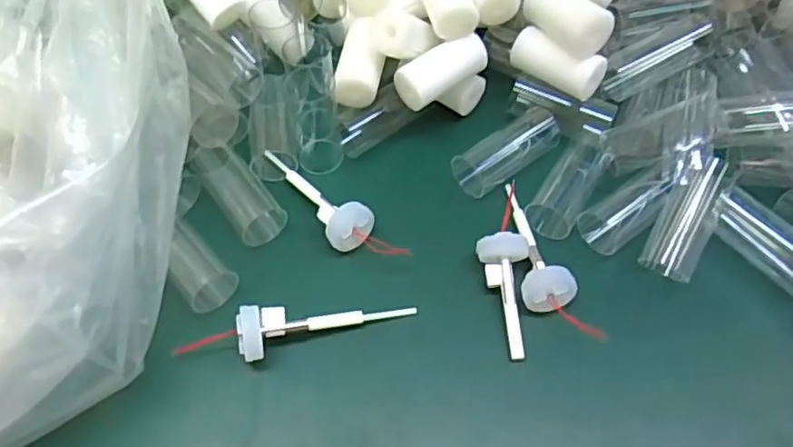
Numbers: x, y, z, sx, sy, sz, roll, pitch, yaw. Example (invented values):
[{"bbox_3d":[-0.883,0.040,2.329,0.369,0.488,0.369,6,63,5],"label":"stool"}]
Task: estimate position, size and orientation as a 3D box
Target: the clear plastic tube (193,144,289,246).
[{"bbox_3d":[-0.069,-0.014,0.278,0.020,0.015,0.048,-32,63,-19],"label":"clear plastic tube"}]

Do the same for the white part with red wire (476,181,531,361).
[{"bbox_3d":[0.043,0.015,0.261,0.020,0.012,0.078,6,57,4],"label":"white part with red wire"}]

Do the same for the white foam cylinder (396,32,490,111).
[{"bbox_3d":[0.021,-0.069,0.289,0.042,0.017,0.018,-33,63,-20],"label":"white foam cylinder"}]

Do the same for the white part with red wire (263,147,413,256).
[{"bbox_3d":[-0.030,-0.008,0.276,0.020,0.015,0.082,-36,64,-21],"label":"white part with red wire"}]

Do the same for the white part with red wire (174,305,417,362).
[{"bbox_3d":[-0.038,0.038,0.246,0.090,0.017,0.018,-14,58,-9],"label":"white part with red wire"}]

